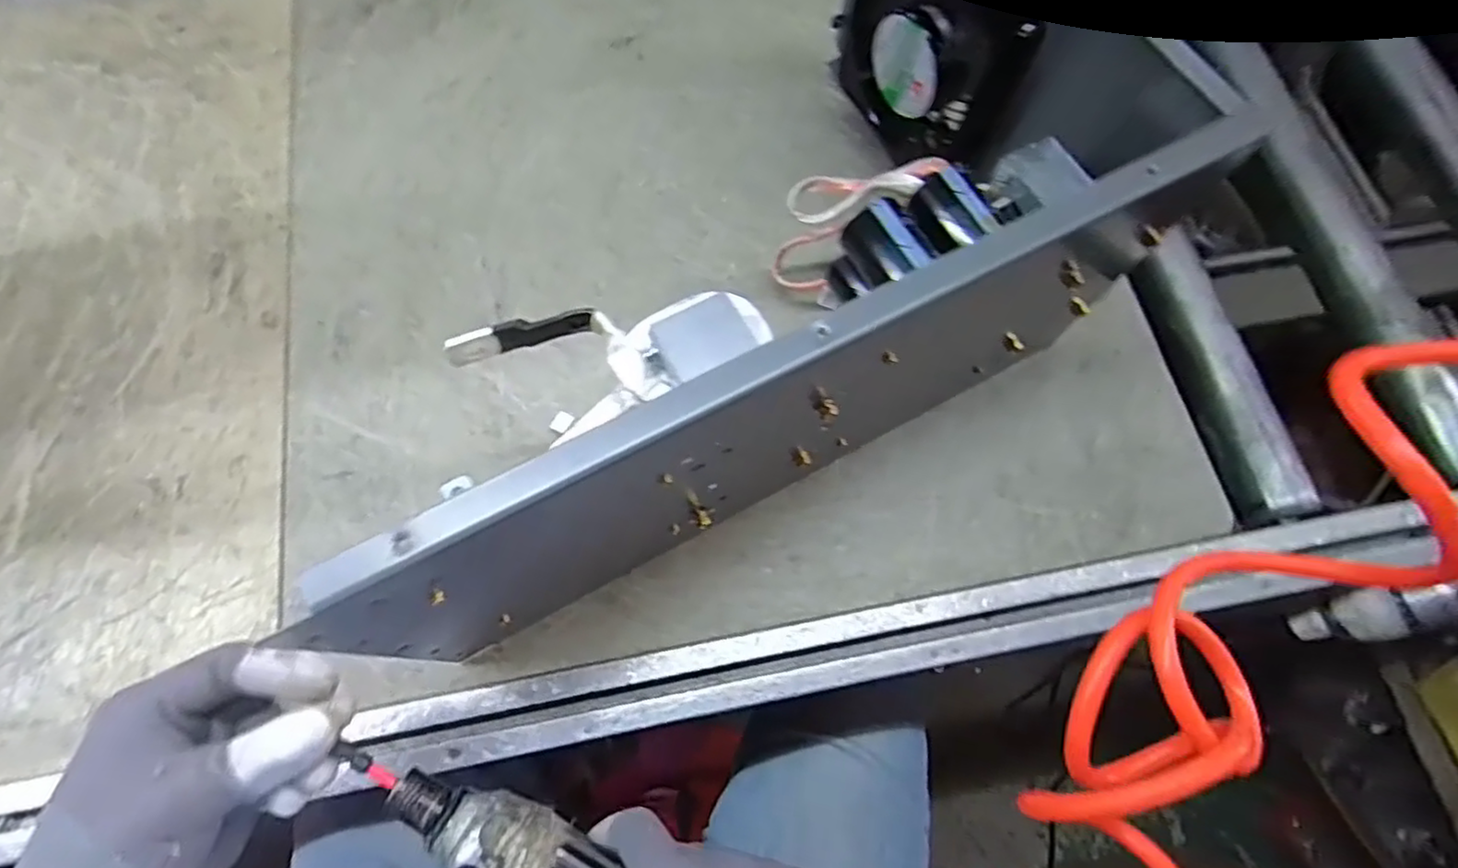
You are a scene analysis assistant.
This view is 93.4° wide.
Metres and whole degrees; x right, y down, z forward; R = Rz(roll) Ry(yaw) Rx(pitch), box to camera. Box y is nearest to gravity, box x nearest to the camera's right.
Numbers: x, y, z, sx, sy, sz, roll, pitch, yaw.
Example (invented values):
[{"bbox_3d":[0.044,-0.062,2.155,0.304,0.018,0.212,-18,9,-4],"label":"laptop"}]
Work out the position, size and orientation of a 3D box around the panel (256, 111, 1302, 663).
[{"bbox_3d":[0.020,-0.043,0.365,0.451,0.208,0.106,-27,74,-10],"label":"panel"}]

